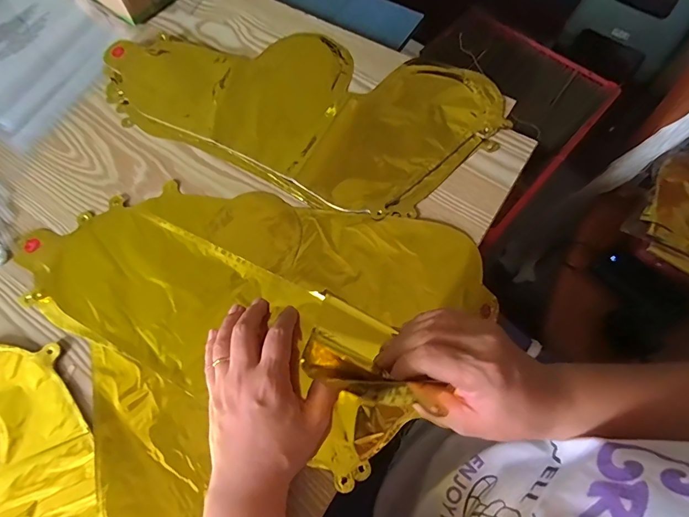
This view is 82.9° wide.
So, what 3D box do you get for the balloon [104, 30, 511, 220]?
[{"bbox_3d":[-0.058,-0.180,0.443,0.435,0.007,0.216,22,71,11],"label":"balloon"}]

